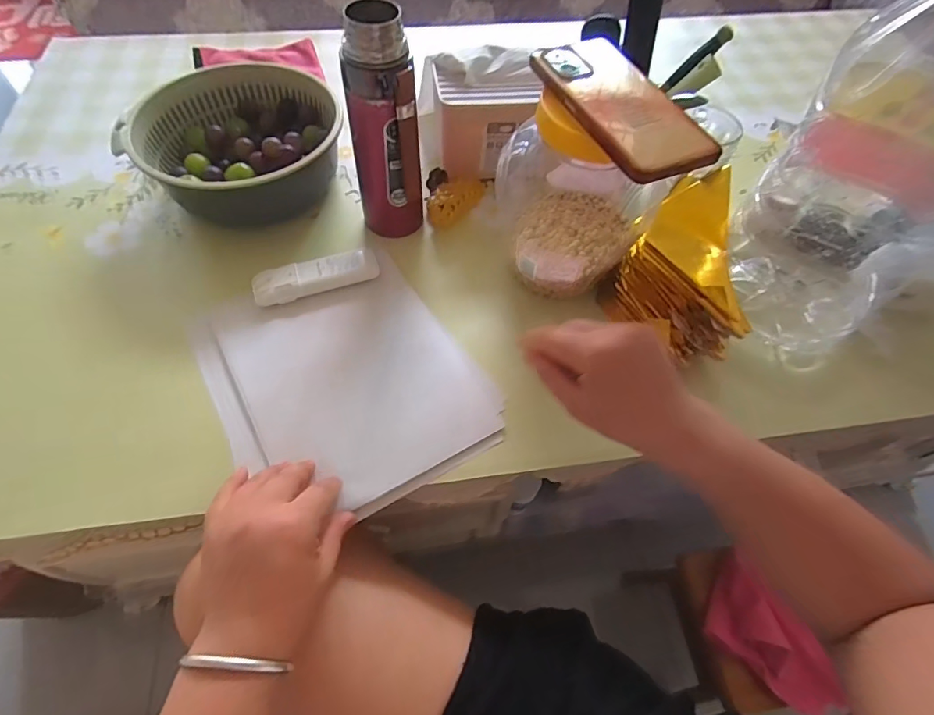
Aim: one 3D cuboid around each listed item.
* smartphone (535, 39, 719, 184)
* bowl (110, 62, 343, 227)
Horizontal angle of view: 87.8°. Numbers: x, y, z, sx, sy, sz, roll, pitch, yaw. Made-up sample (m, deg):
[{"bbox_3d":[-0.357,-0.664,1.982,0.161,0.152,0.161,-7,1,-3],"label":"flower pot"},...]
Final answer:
[{"bbox_3d":[0.117,-0.196,0.372,0.078,0.015,0.164,-19,61,-14],"label":"smartphone"},{"bbox_3d":[-0.264,-0.251,0.573,0.228,0.082,0.180,-17,60,-12],"label":"bowl"}]

